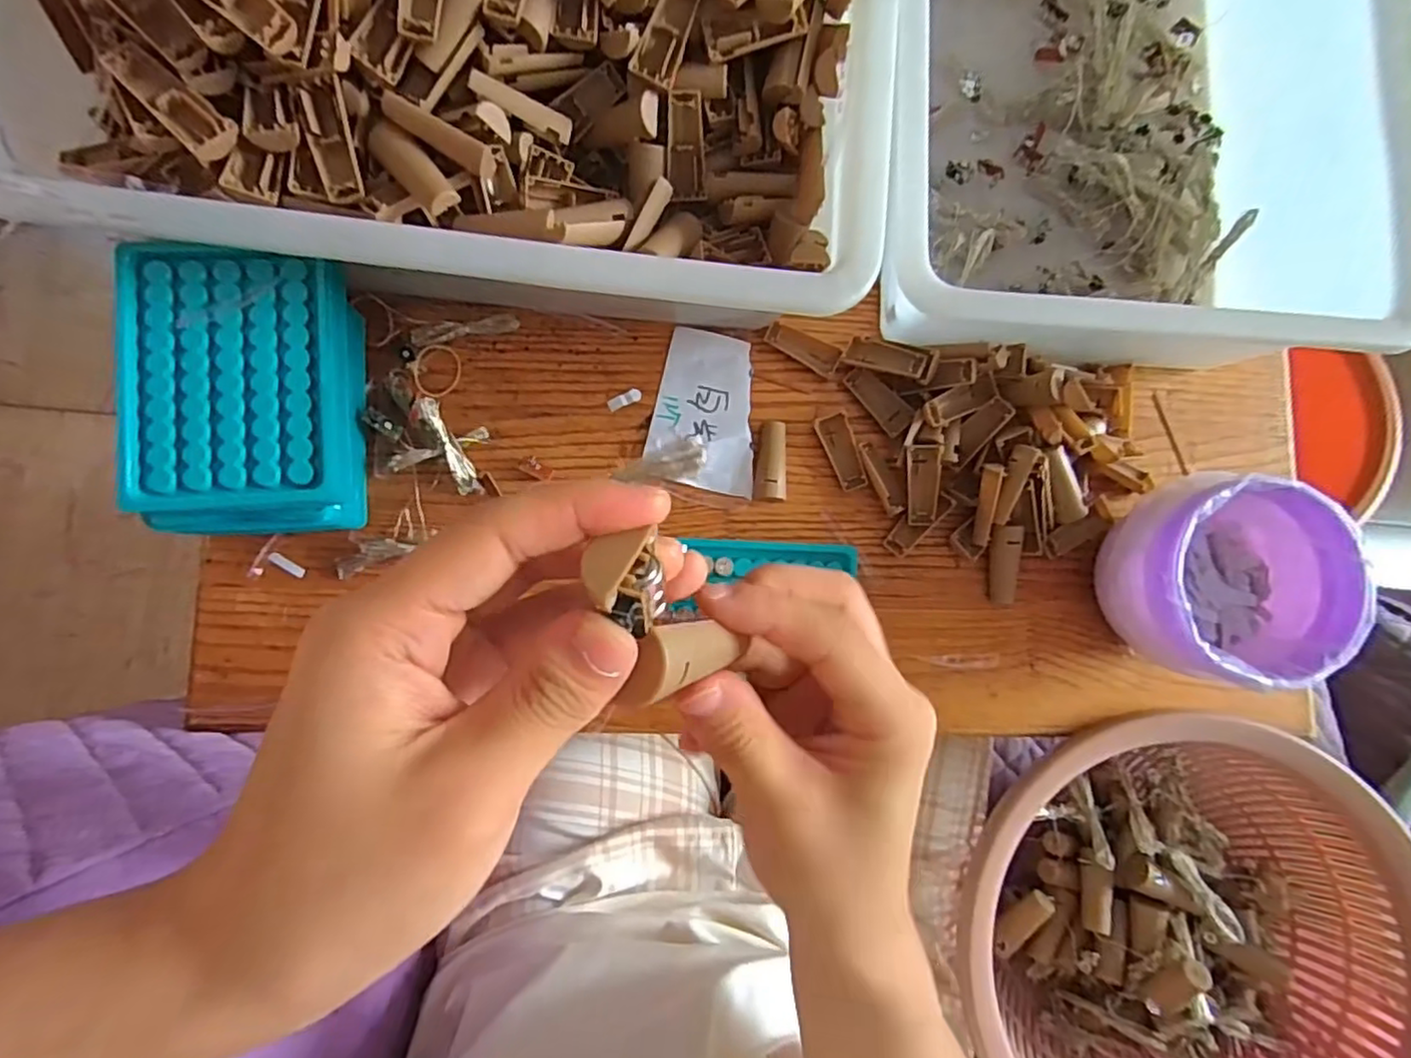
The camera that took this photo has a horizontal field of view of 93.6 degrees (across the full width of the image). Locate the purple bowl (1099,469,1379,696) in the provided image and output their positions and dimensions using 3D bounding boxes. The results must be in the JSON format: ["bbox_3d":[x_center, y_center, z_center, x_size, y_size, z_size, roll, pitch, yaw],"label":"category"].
[{"bbox_3d":[0.290,0.031,0.388,0.104,0.097,0.107,1,84,-5],"label":"purple bowl"}]

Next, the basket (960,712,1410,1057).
[{"bbox_3d":[0.293,0.255,0.424,0.272,0.109,0.256,1,84,-5],"label":"basket"}]

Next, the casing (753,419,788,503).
[{"bbox_3d":[0.043,-0.044,0.418,0.020,0.008,0.050,7,84,-5],"label":"casing"}]

